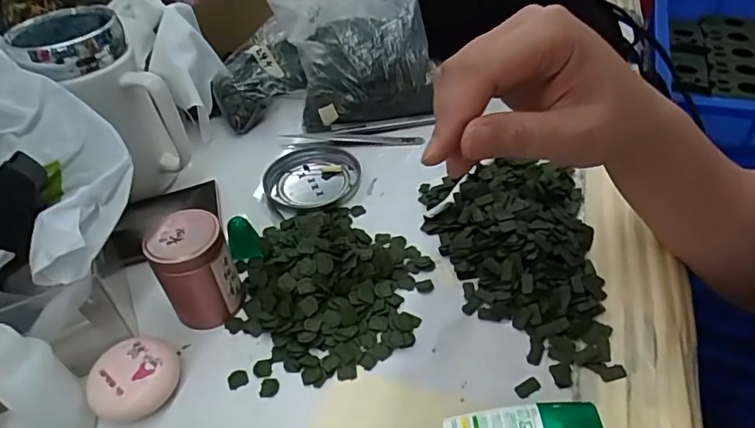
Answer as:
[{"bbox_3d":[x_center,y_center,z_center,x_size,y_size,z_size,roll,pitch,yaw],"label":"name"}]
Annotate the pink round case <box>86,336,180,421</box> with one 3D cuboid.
[{"bbox_3d":[-0.136,0.093,0.296,0.040,0.022,0.047,28,52,31],"label":"pink round case"}]

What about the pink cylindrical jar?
[{"bbox_3d":[-0.112,0.035,0.327,0.042,0.065,0.039,-17,44,-12],"label":"pink cylindrical jar"}]

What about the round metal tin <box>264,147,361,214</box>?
[{"bbox_3d":[-0.054,-0.029,0.439,0.077,0.012,0.084,-3,43,3],"label":"round metal tin"}]

